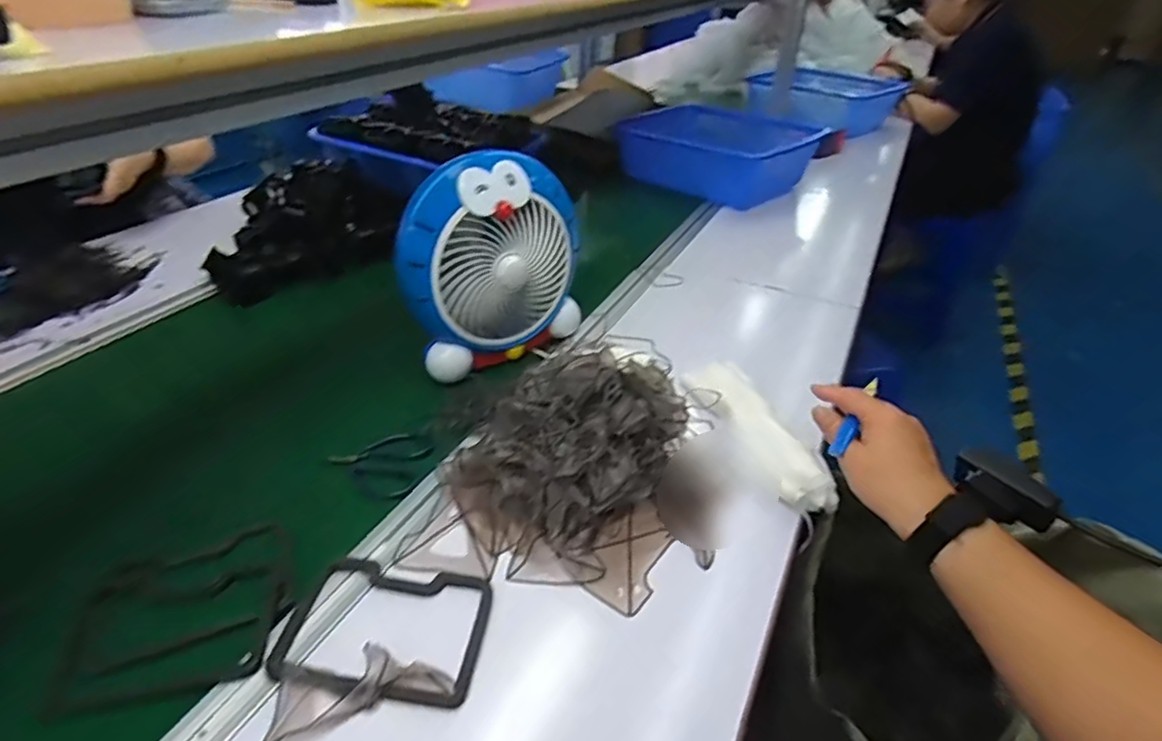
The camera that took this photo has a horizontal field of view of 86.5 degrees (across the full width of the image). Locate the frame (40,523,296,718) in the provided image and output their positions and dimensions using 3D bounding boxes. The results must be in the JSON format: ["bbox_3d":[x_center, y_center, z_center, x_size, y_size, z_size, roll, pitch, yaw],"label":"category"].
[{"bbox_3d":[-0.313,0.190,0.487,0.155,0.009,0.141,-10,37,-16],"label":"frame"}]

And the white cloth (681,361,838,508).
[{"bbox_3d":[0.184,0.064,0.666,0.069,0.032,0.212,-12,38,-19],"label":"white cloth"}]

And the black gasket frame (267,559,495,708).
[{"bbox_3d":[-0.152,0.199,0.478,0.149,0.011,0.105,6,36,6],"label":"black gasket frame"}]

